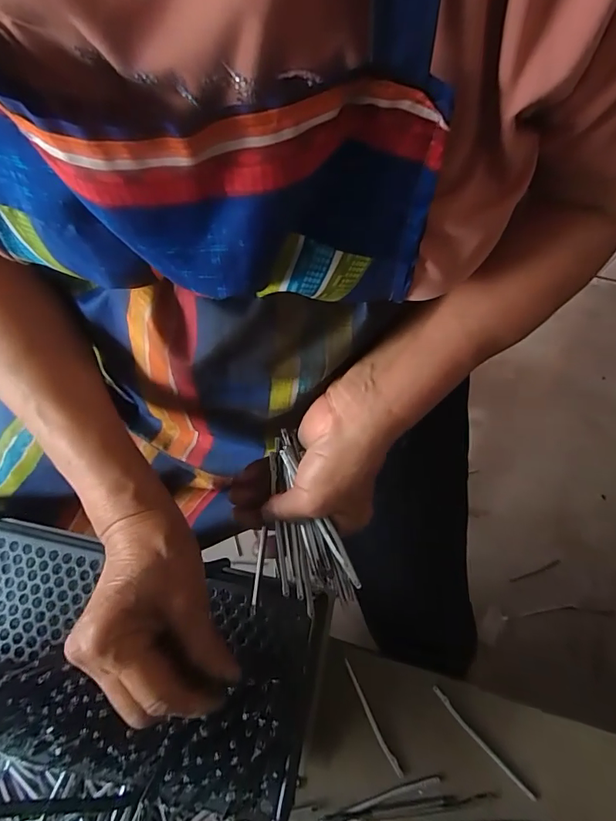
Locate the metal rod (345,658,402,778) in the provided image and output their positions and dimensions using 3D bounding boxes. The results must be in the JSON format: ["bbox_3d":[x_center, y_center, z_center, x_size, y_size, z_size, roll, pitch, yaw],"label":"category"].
[{"bbox_3d":[0.055,0.264,0.392,0.007,0.005,0.095,-28,73,-3],"label":"metal rod"}]

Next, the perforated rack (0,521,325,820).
[{"bbox_3d":[-0.296,0.158,0.357,0.595,0.054,0.150,7,66,11],"label":"perforated rack"}]

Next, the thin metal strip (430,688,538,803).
[{"bbox_3d":[0.145,0.277,0.381,0.006,0.006,0.105,-43,75,-7],"label":"thin metal strip"}]

